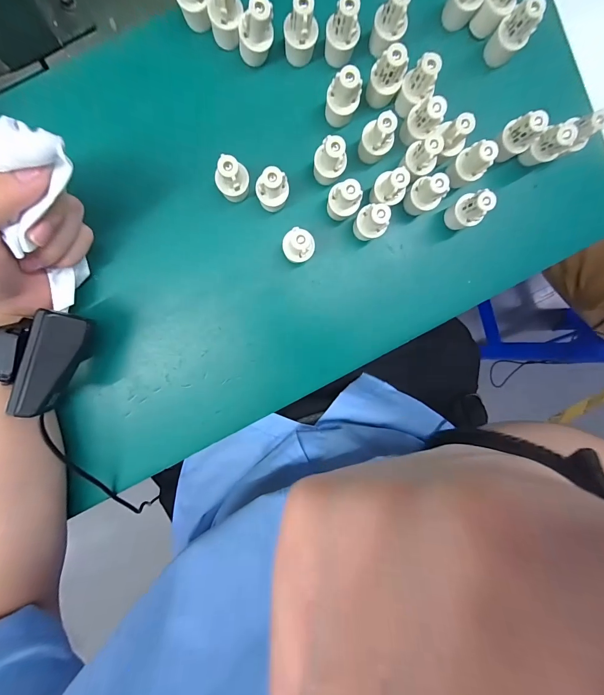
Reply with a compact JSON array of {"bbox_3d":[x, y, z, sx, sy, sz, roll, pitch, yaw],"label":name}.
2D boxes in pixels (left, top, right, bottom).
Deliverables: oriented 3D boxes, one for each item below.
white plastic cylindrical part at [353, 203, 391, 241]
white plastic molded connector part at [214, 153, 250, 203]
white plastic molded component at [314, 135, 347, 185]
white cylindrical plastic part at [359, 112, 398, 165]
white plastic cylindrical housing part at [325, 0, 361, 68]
[{"bbox_3d":[0.051,-0.094,0.249,0.019,0.043,0.023,-43,98,1],"label":"white plastic cylindrical part"},{"bbox_3d":[-0.049,-0.120,0.237,0.020,0.041,0.019,4,97,-5],"label":"white plastic molded connector part"},{"bbox_3d":[0.020,-0.134,0.242,0.021,0.042,0.021,2,97,-5],"label":"white plastic molded component"},{"bbox_3d":[0.055,-0.153,0.242,0.018,0.042,0.018,-1,97,-5],"label":"white cylindrical plastic part"},{"bbox_3d":[0.028,-0.223,0.233,0.019,0.041,0.018,-1,97,-5],"label":"white plastic cylindrical housing part"}]

